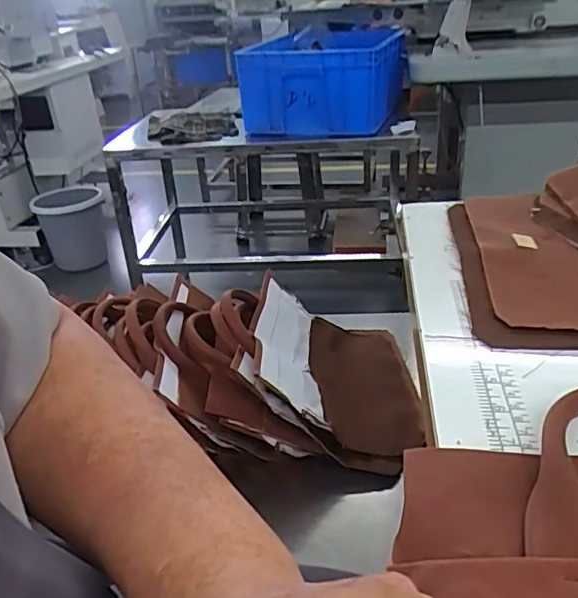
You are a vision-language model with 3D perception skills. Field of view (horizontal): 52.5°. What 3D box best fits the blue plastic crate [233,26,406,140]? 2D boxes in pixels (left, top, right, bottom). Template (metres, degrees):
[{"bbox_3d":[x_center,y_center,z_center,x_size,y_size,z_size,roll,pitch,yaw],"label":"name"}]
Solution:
[{"bbox_3d":[0.104,-0.640,1.690,0.407,0.227,0.636,2,30,14],"label":"blue plastic crate"}]

